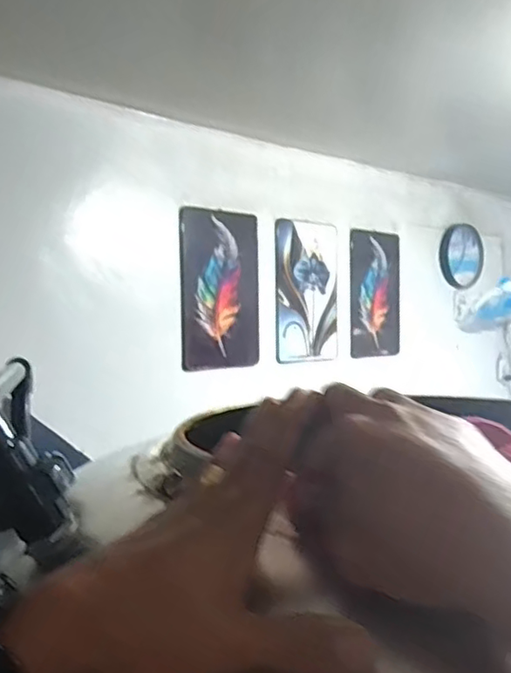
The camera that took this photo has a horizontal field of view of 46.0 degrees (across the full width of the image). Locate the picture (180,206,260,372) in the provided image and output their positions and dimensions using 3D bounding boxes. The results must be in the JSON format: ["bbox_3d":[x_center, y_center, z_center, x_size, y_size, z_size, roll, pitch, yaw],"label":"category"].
[{"bbox_3d":[-0.106,-0.142,1.936,0.308,0.490,0.033,-1,3,-37],"label":"picture"}]

